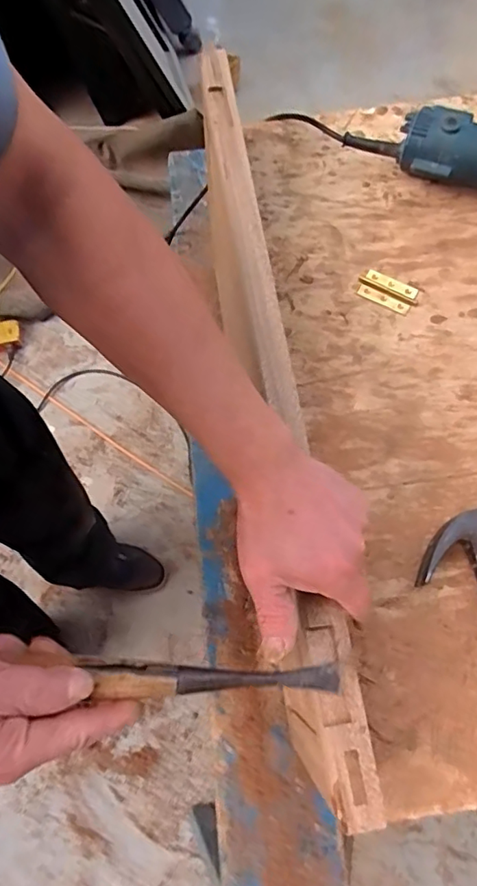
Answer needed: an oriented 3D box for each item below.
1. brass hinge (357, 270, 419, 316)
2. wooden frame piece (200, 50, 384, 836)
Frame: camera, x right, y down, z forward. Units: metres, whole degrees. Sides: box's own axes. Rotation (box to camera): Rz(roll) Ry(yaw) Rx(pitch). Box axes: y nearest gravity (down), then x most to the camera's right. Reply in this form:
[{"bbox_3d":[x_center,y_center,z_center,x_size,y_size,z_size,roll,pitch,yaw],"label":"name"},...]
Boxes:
[{"bbox_3d":[0.168,-0.172,0.615,0.066,0.005,0.038,28,71,11],"label":"brass hinge"},{"bbox_3d":[0.018,-0.082,0.459,0.054,0.033,0.696,-8,69,-2],"label":"wooden frame piece"}]

